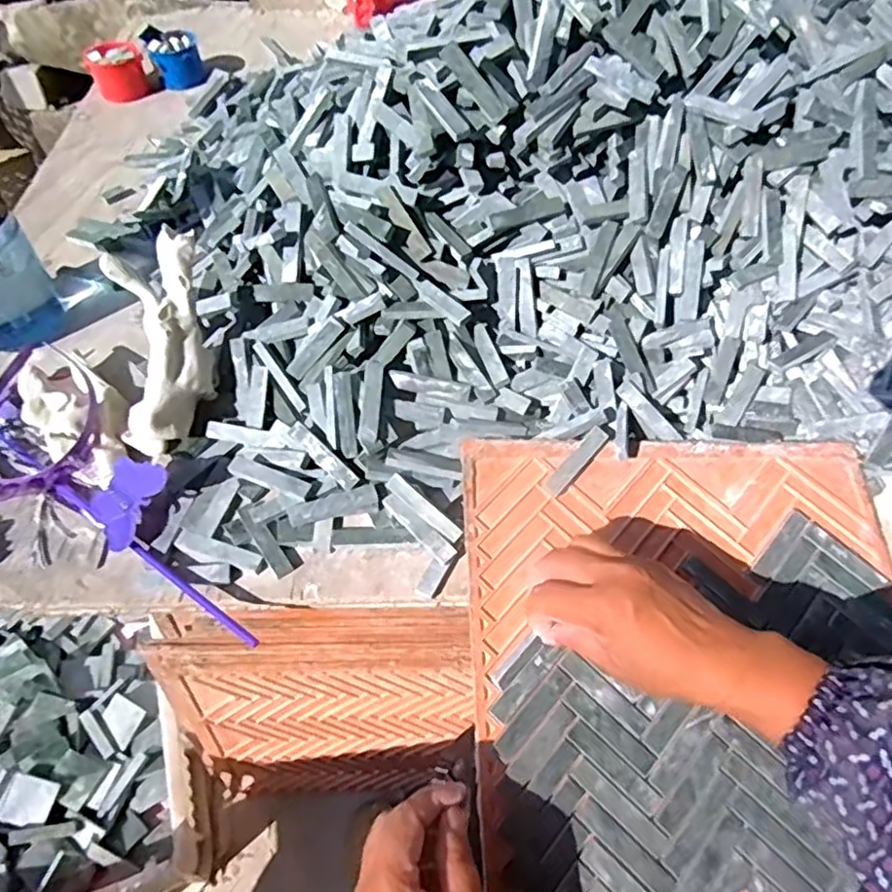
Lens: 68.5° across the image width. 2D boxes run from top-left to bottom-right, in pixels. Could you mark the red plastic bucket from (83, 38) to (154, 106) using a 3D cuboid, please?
[{"bbox_3d":[-0.409,-0.466,0.816,0.065,0.049,0.052,-22,58,-16],"label":"red plastic bucket"}]

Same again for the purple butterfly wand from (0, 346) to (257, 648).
[{"bbox_3d":[-0.251,0.033,0.463,0.322,0.034,0.103,38,62,22],"label":"purple butterfly wand"}]

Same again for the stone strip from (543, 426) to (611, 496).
[{"bbox_3d":[0.096,0.011,0.481,0.014,0.007,0.061,39,77,23],"label":"stone strip"}]

